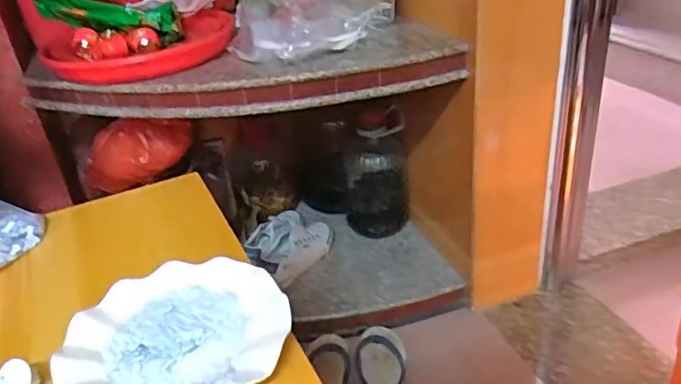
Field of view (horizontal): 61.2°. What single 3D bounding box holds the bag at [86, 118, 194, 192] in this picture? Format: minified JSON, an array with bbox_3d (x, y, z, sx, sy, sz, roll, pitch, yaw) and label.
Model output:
[{"bbox_3d":[-0.412,-0.080,1.167,0.223,0.119,0.090,-12,31,-11],"label":"bag"}]

